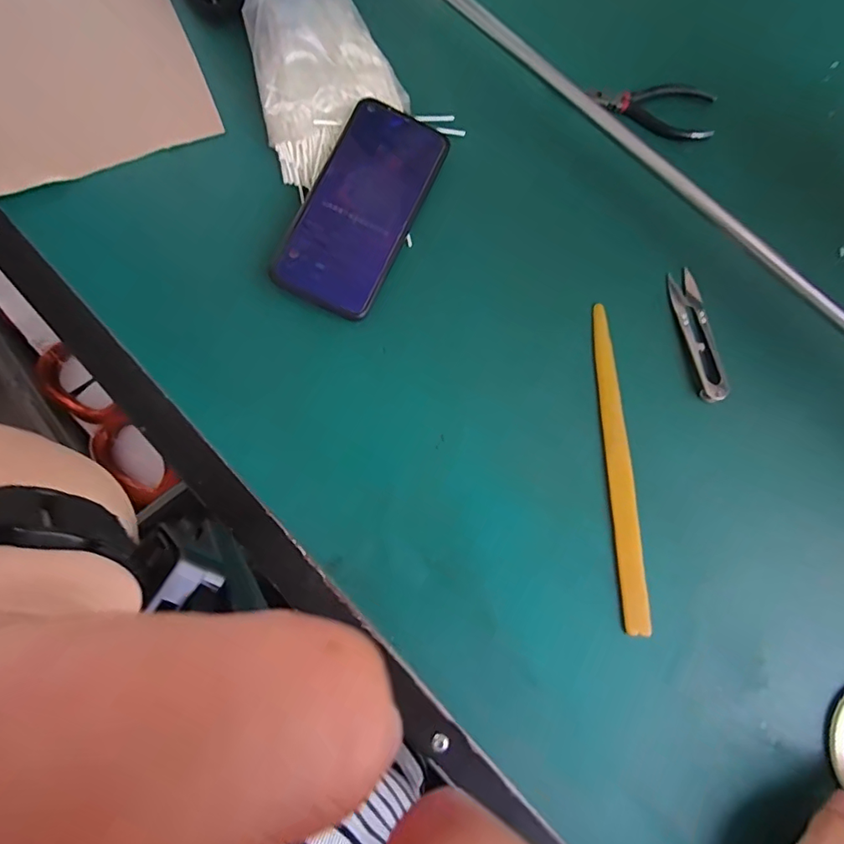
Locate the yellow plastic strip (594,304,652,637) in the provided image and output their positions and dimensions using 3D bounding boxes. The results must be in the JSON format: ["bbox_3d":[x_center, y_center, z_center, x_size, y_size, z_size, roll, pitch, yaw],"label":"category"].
[{"bbox_3d":[0.137,0.027,0.344,0.015,0.005,0.224,-2,79,-1],"label":"yellow plastic strip"}]

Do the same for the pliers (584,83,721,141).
[{"bbox_3d":[0.188,-0.260,0.404,0.101,0.011,0.051,7,79,1],"label":"pliers"}]

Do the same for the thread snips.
[{"bbox_3d":[0.202,-0.064,0.362,0.022,0.007,0.099,-10,79,-2],"label":"thread snips"}]

